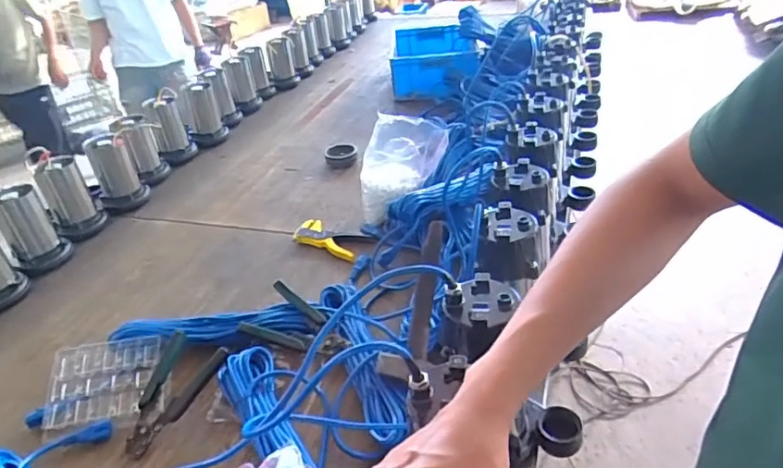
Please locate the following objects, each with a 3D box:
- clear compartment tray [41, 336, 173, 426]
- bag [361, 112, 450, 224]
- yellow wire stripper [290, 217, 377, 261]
[{"bbox_3d":[-0.437,0.223,0.839,0.174,0.031,0.132,-6,55,-4],"label":"clear compartment tray"},{"bbox_3d":[0.027,-0.138,1.158,0.196,0.212,0.071,-11,34,-5],"label":"bag"},{"bbox_3d":[-0.128,0.007,1.146,0.178,0.015,0.090,17,41,31],"label":"yellow wire stripper"}]

